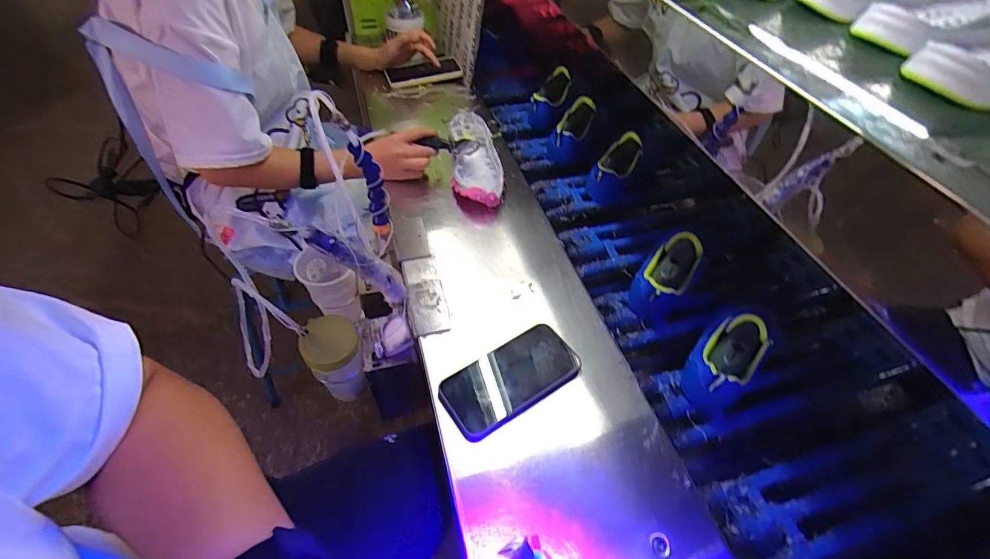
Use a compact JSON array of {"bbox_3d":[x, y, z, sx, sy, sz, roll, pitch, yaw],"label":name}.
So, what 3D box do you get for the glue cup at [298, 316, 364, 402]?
[{"bbox_3d":[-0.220,0.120,0.643,0.073,0.132,0.073,-1,52,2],"label":"glue cup"}]

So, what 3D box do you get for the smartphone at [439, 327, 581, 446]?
[{"bbox_3d":[0.019,0.114,0.527,0.164,0.015,0.078,-30,57,-19],"label":"smartphone"}]

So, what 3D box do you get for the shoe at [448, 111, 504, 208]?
[{"bbox_3d":[-0.034,-0.221,0.791,0.087,0.060,0.254,-6,52,-2],"label":"shoe"}]

